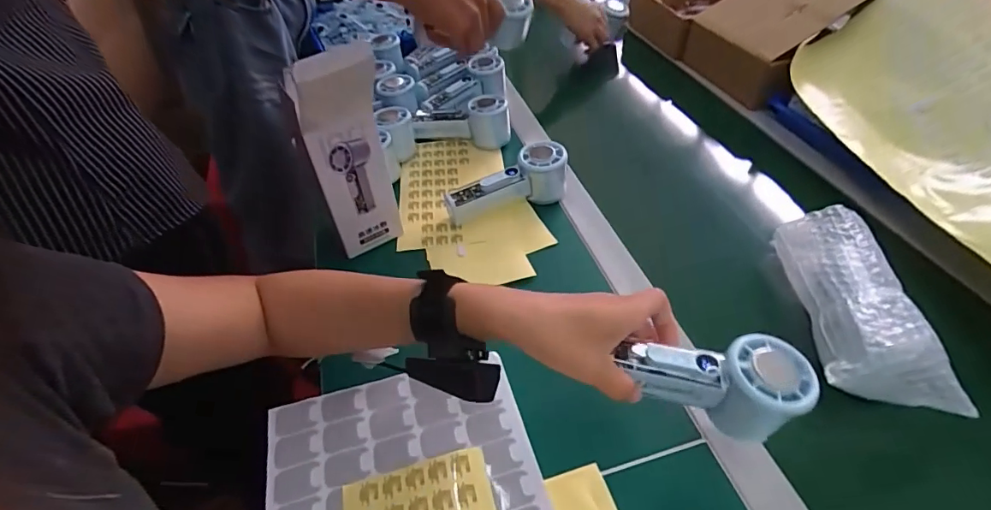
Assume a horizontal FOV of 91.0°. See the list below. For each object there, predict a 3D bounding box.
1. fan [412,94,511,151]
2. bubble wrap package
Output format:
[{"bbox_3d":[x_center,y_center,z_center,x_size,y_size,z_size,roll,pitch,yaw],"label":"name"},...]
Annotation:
[{"bbox_3d":[-0.051,-0.193,0.695,0.142,0.060,0.048,7,45,8],"label":"fan"},{"bbox_3d":[0.332,0.037,0.447,0.093,0.047,0.198,6,45,8],"label":"bubble wrap package"}]

